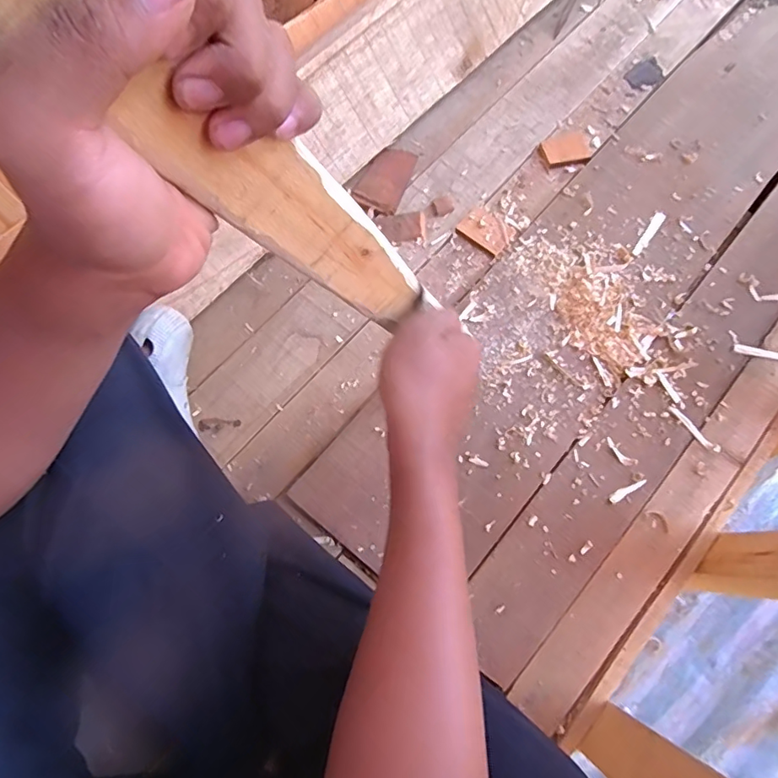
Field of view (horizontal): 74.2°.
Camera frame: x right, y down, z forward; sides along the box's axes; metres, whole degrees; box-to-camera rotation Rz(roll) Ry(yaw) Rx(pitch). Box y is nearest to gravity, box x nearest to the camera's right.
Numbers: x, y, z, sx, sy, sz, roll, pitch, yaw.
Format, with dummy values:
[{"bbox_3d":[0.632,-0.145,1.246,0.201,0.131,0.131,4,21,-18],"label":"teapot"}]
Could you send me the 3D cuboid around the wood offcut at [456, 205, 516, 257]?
[{"bbox_3d":[0.120,-0.195,0.632,0.063,0.004,0.048,35,75,9],"label":"wood offcut"}]

